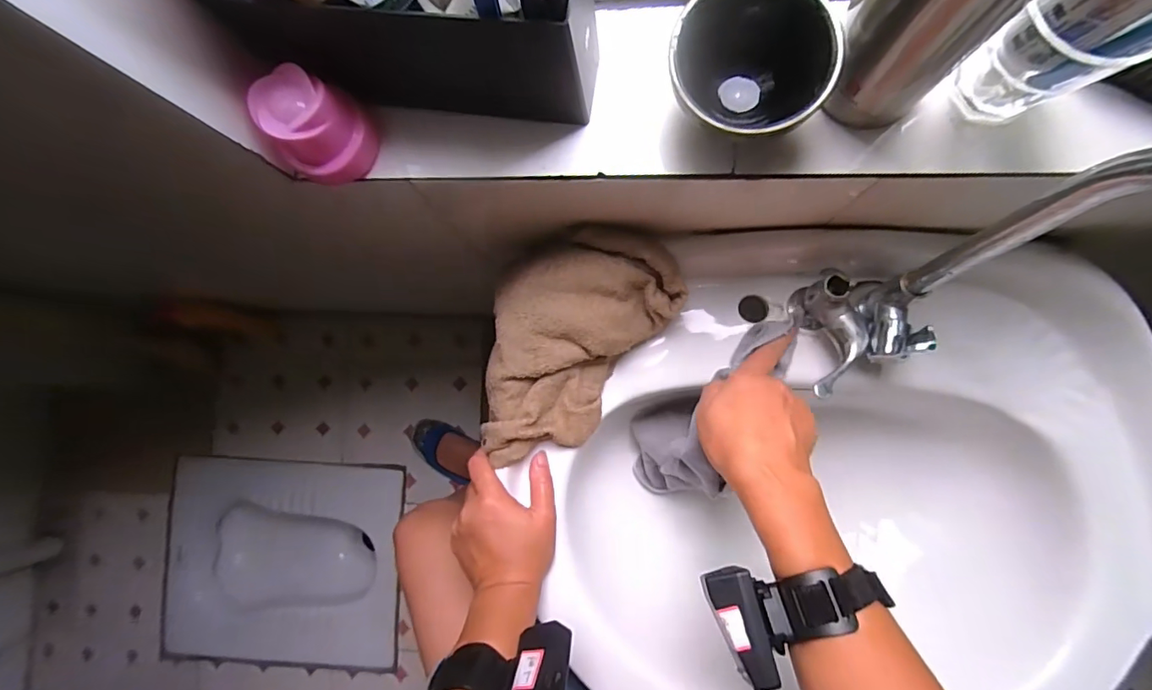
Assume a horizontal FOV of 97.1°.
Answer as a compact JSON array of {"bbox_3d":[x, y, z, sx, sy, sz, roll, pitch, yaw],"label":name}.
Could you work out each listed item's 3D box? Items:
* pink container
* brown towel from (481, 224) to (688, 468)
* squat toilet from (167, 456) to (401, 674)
[{"bbox_3d":[-0.161,-0.132,0.315,0.048,0.056,0.051,0,86,5],"label":"pink container"},{"bbox_3d":[-0.011,-0.003,0.435,0.126,0.056,0.215,35,90,7],"label":"brown towel"},{"bbox_3d":[-0.627,0.493,1.169,0.496,0.186,0.466,4,87,6],"label":"squat toilet"}]

